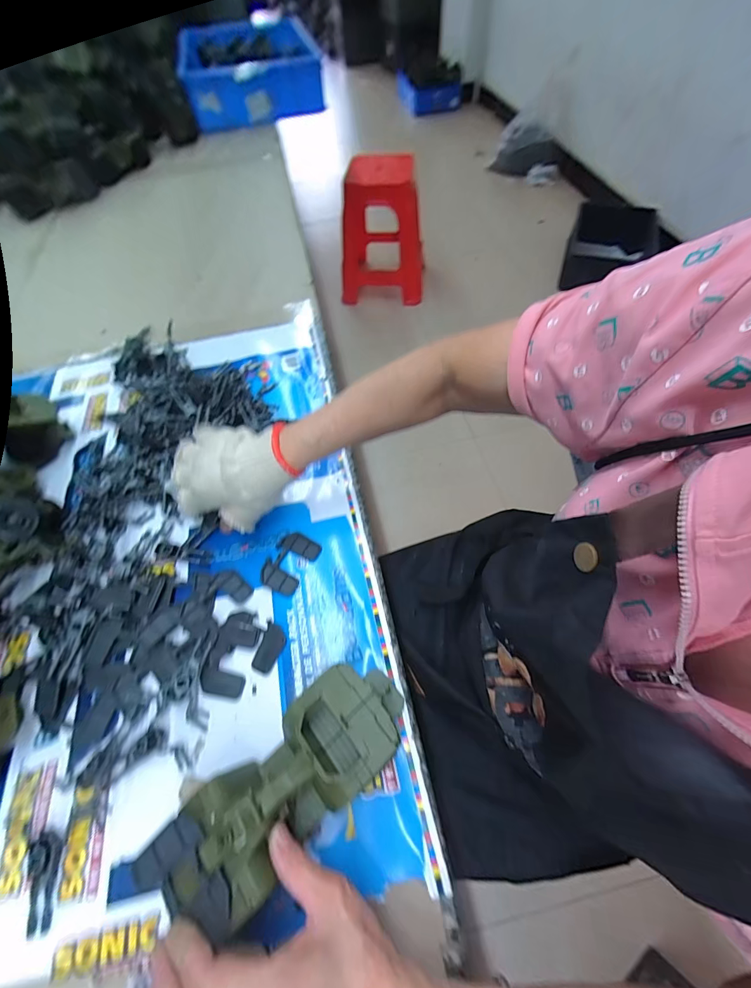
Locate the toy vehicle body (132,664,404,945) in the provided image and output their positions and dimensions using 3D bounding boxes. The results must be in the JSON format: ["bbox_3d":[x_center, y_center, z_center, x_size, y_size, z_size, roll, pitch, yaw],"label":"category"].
[{"bbox_3d":[-0.062,0.210,0.274,0.188,0.061,0.076,-36,64,-17],"label":"toy vehicle body"}]

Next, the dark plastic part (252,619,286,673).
[{"bbox_3d":[-0.104,0.152,0.366,0.024,0.004,0.045,13,61,10],"label":"dark plastic part"}]

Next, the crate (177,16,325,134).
[{"bbox_3d":[-0.403,-1.323,1.155,0.383,0.135,0.522,-17,61,-7],"label":"crate"}]

